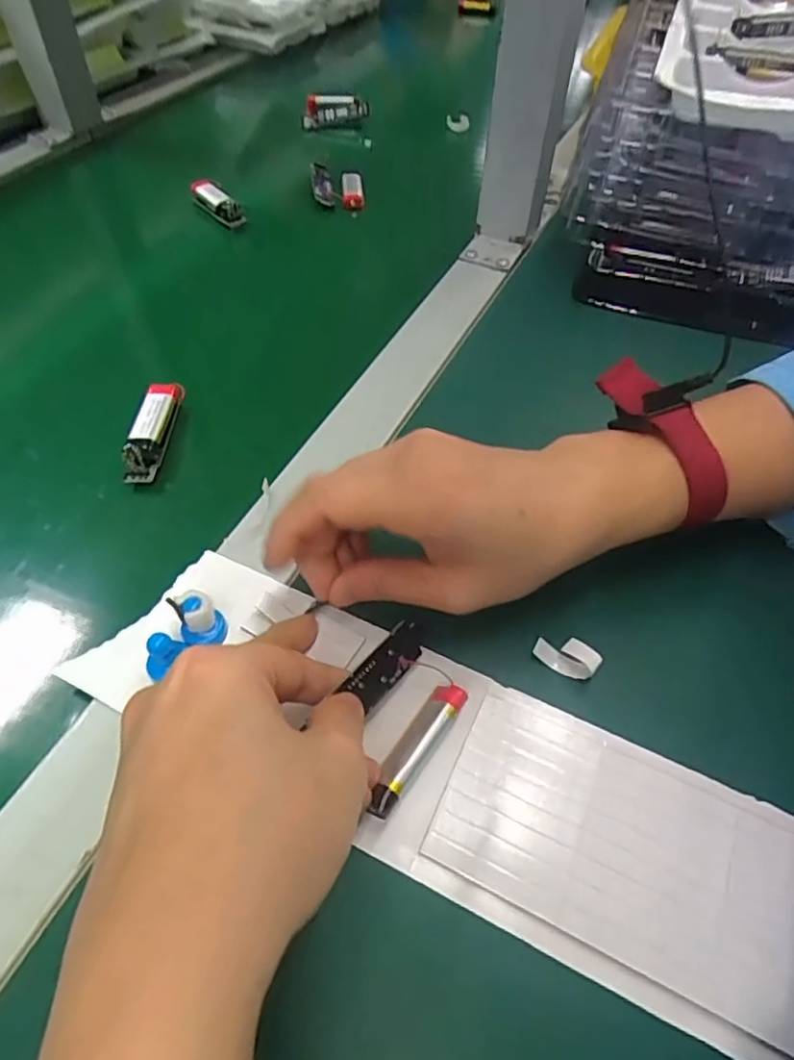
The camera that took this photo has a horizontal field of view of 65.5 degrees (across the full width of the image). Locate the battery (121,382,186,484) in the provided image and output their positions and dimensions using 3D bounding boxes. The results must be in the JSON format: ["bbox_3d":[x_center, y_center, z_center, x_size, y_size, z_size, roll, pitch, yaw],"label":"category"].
[{"bbox_3d":[-0.135,-0.056,0.340,0.018,0.014,0.067,3,52,1],"label":"battery"}]

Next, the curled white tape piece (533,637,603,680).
[{"bbox_3d":[0.072,0.052,0.260,0.025,0.011,0.013,29,58,20],"label":"curled white tape piece"}]

